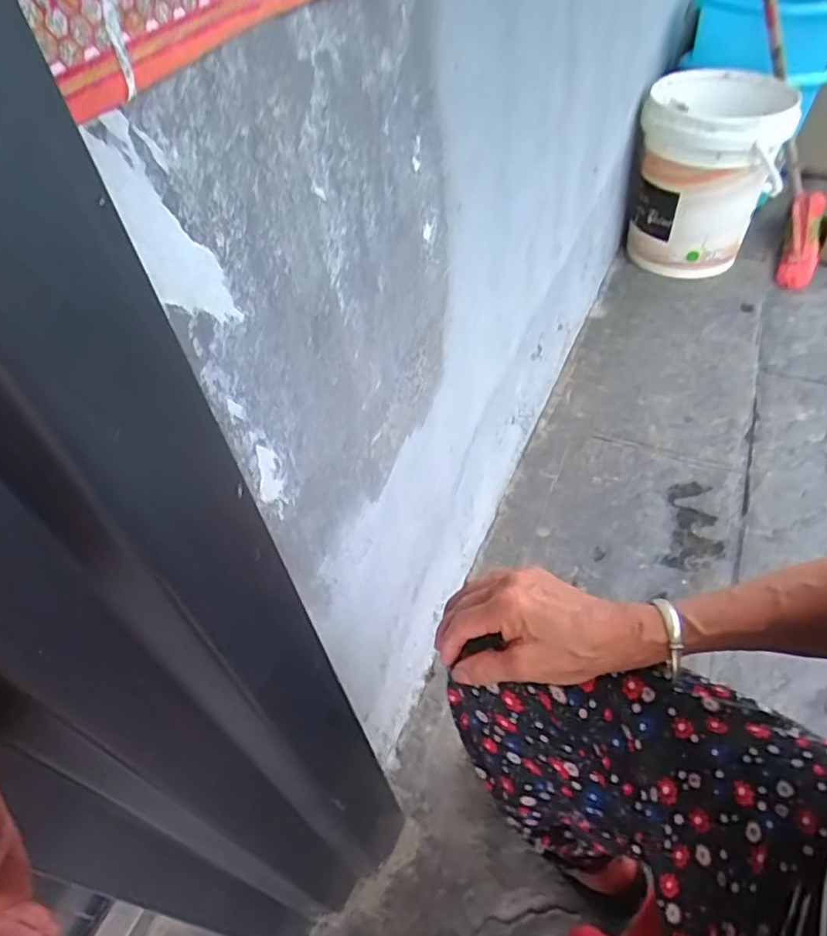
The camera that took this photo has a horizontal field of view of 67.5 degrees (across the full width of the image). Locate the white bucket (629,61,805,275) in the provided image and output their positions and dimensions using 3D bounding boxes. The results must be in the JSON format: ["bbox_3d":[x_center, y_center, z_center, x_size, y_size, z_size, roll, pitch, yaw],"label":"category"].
[{"bbox_3d":[0.661,-0.671,1.420,0.295,0.353,0.328,11,50,17],"label":"white bucket"}]

